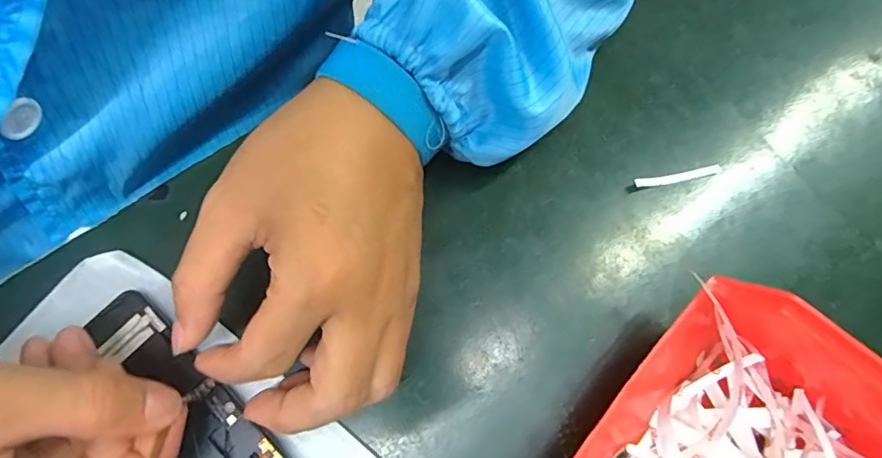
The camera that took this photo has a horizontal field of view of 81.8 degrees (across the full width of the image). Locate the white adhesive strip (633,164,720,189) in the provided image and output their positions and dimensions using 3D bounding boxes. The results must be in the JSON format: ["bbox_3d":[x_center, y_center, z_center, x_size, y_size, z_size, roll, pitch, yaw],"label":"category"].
[{"bbox_3d":[0.122,-0.027,0.261,0.045,0.004,0.005,-11,76,-3],"label":"white adhesive strip"}]

